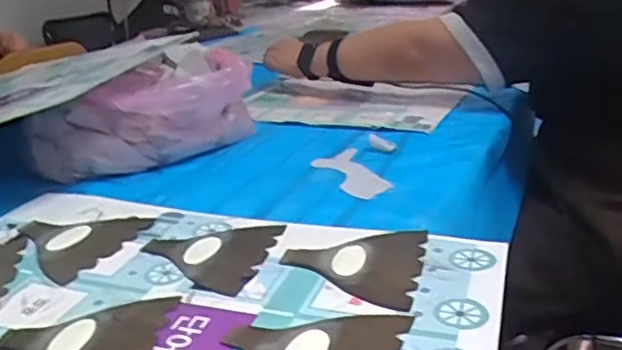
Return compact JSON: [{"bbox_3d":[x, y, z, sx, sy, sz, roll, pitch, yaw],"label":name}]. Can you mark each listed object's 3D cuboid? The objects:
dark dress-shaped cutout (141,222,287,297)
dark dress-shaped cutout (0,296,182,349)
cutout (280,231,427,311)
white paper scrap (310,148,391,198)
[{"bbox_3d":[-0.102,0.071,0.572,0.124,0.004,0.120,4,23,19],"label":"dark dress-shaped cutout"},{"bbox_3d":[-0.173,0.122,0.458,0.128,0.004,0.120,4,23,20],"label":"dark dress-shaped cutout"},{"bbox_3d":[0.036,0.079,0.533,0.125,0.008,0.118,0,24,20],"label":"cutout"},{"bbox_3d":[0.043,-0.009,0.727,0.068,0.009,0.157,-9,22,-10],"label":"white paper scrap"}]

